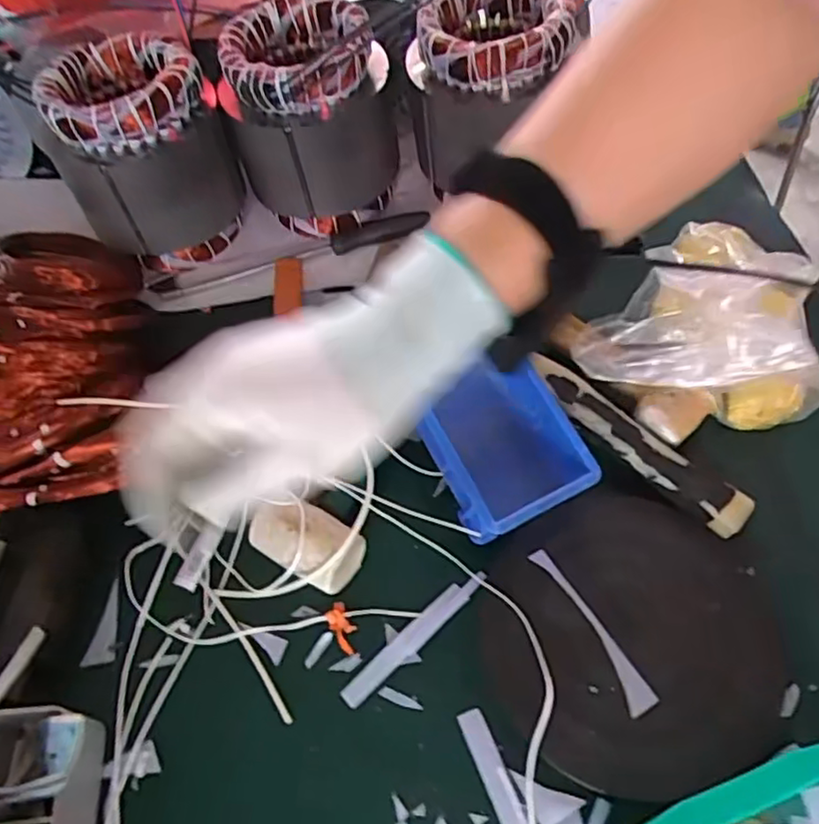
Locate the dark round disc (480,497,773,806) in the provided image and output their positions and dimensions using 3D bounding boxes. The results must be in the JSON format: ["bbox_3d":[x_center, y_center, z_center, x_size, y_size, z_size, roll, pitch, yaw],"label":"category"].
[{"bbox_3d":[0.149,0.150,0.450,0.192,0.016,0.187,-2,58,3],"label":"dark round disc"}]

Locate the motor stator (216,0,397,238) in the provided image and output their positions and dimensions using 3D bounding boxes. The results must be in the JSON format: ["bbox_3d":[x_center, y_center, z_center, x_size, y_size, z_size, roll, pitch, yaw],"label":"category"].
[{"bbox_3d":[-0.096,-0.288,0.648,0.154,0.172,0.143,-16,58,-6],"label":"motor stator"}]

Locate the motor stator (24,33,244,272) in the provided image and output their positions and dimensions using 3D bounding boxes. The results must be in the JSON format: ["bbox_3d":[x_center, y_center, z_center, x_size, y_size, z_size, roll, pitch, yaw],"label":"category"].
[{"bbox_3d":[-0.257,-0.253,0.644,0.153,0.170,0.140,-24,60,-11],"label":"motor stator"}]

